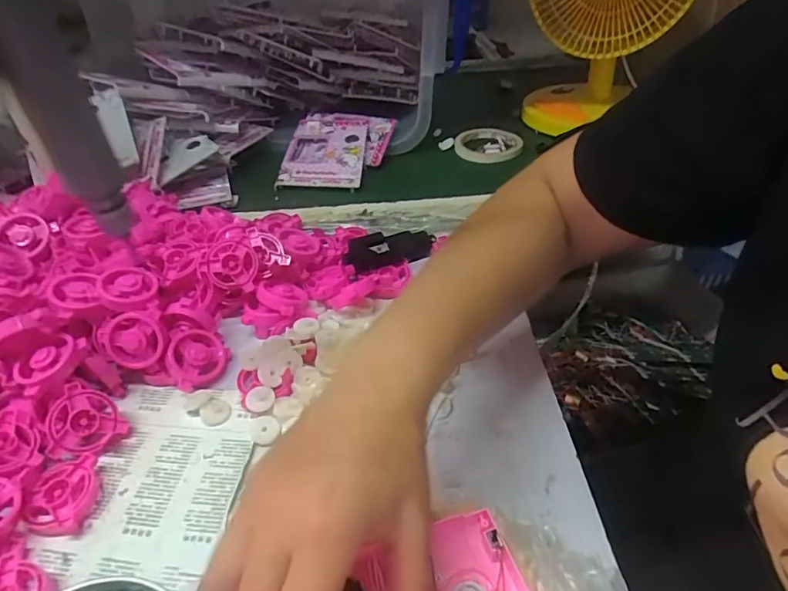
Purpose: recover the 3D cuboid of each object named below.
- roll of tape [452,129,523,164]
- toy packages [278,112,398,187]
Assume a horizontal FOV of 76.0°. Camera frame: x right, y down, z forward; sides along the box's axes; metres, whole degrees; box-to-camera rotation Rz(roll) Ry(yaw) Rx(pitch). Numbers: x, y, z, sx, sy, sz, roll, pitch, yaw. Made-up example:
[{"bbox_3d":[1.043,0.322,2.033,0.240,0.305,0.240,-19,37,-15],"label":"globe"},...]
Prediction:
[{"bbox_3d":[0.144,-0.231,0.772,0.098,0.025,0.098,0,41,0],"label":"roll of tape"},{"bbox_3d":[-0.082,-0.211,0.728,0.148,0.025,0.164,3,51,7],"label":"toy packages"}]

